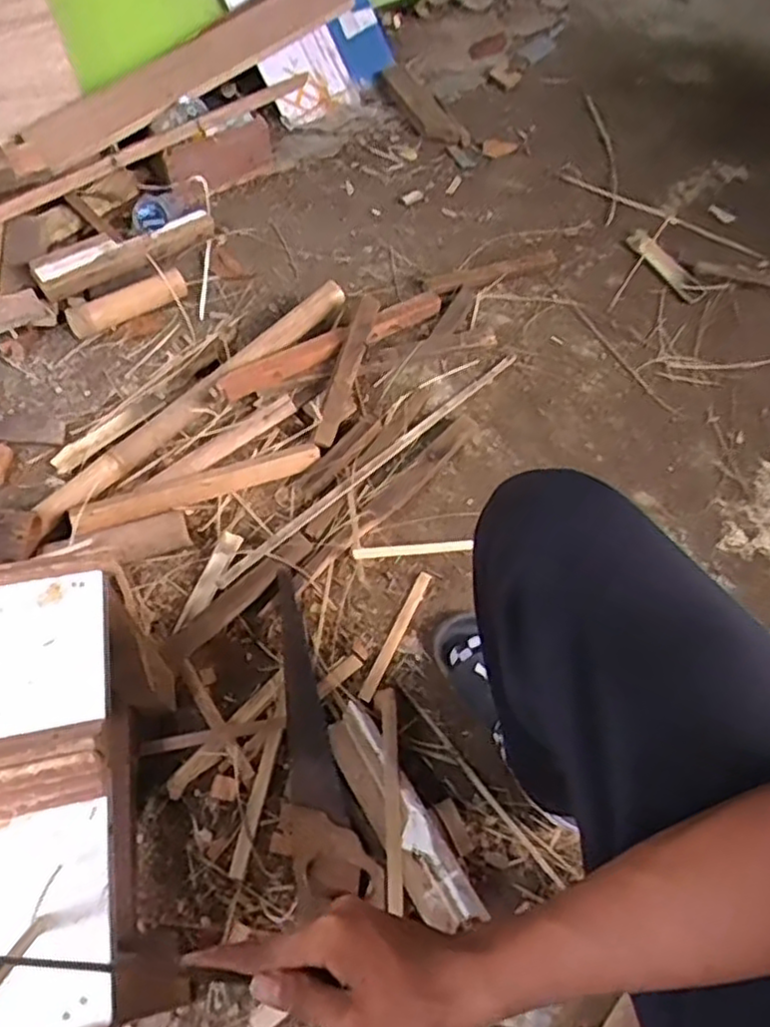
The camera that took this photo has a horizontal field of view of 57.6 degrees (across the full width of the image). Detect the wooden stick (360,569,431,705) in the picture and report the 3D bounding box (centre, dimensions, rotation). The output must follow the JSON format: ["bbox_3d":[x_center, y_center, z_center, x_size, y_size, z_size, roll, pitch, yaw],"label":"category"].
[{"bbox_3d":[0.015,0.155,0.906,0.018,0.004,0.190,25,62,9],"label":"wooden stick"}]

